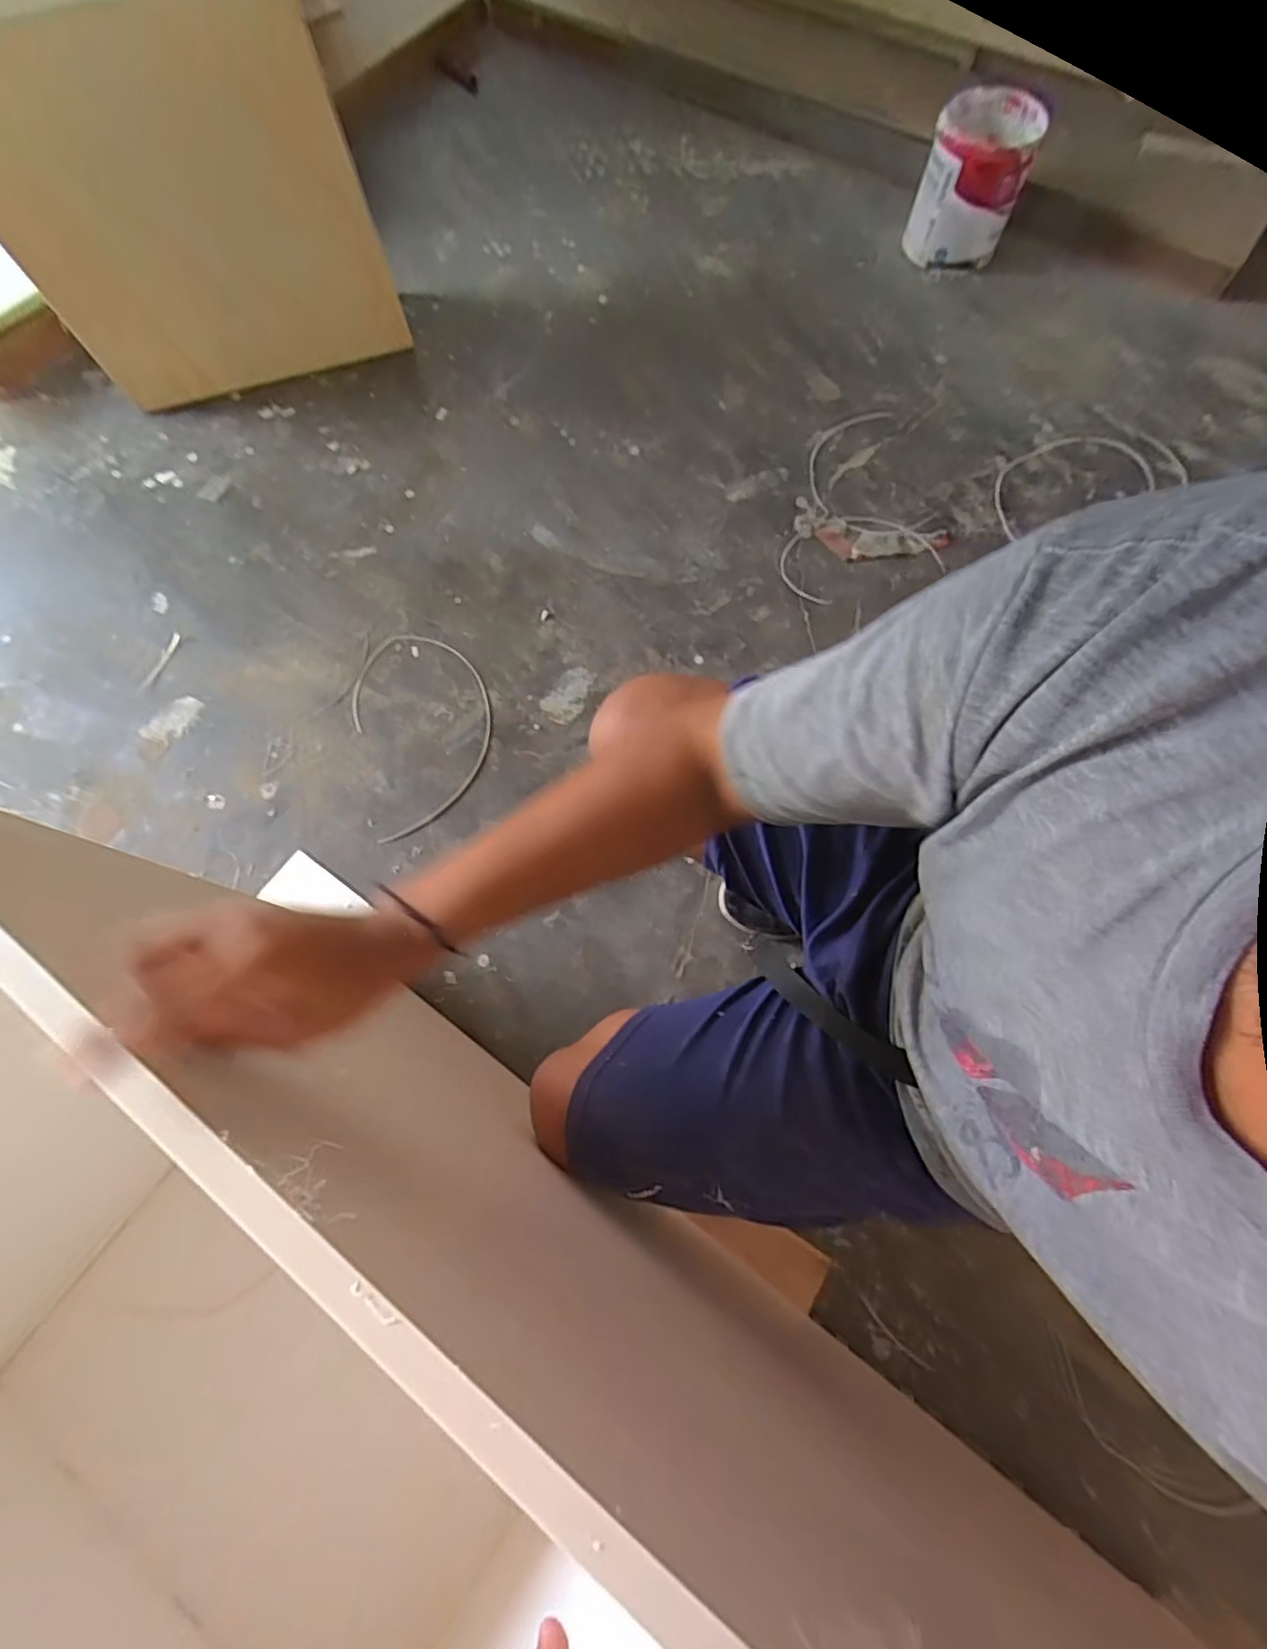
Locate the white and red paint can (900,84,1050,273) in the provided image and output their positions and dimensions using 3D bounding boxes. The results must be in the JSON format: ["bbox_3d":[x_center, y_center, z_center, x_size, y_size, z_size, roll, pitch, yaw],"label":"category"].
[{"bbox_3d":[0.654,-1.246,1.204,0.188,0.195,0.183,0,73,1],"label":"white and red paint can"}]

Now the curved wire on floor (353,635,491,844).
[{"bbox_3d":[-0.318,-0.157,0.948,0.197,0.016,0.333,-17,73,-4],"label":"curved wire on floor"}]

